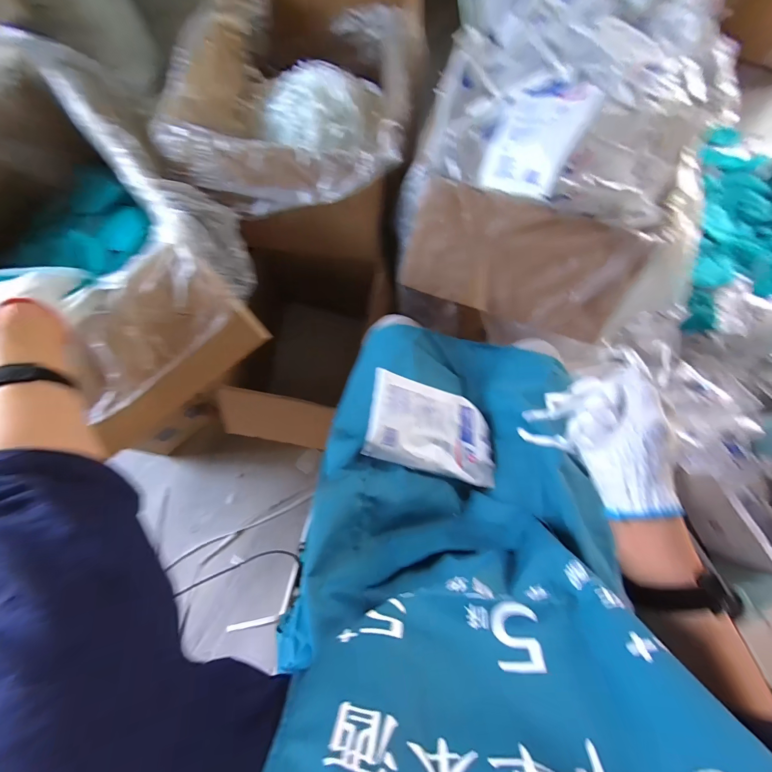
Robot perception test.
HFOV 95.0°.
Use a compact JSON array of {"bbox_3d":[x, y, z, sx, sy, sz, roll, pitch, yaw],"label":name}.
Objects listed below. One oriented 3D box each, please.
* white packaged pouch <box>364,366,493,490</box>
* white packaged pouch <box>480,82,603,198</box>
[{"bbox_3d":[0.069,0.060,0.499,0.192,0.016,0.122,17,64,-19],"label":"white packaged pouch"},{"bbox_3d":[0.222,-0.368,0.530,0.141,0.024,0.147,39,114,42],"label":"white packaged pouch"}]

